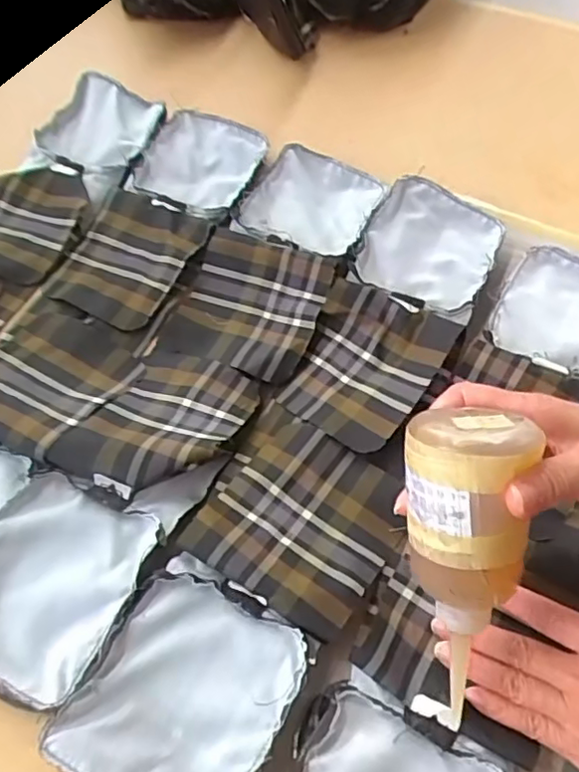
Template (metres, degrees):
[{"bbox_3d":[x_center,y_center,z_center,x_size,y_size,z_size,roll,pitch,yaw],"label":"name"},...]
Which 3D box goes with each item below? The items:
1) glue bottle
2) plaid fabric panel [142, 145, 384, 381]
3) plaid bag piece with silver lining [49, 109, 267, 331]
[{"bbox_3d":[0.089,0.097,0.315,0.056,0.047,0.162,1,101,2],"label":"glue bottle"},{"bbox_3d":[-0.015,-0.118,0.545,0.125,0.028,0.264,22,62,14],"label":"plaid fabric panel"},{"bbox_3d":[-0.122,-0.168,0.577,0.112,0.029,0.266,22,63,14],"label":"plaid bag piece with silver lining"}]

